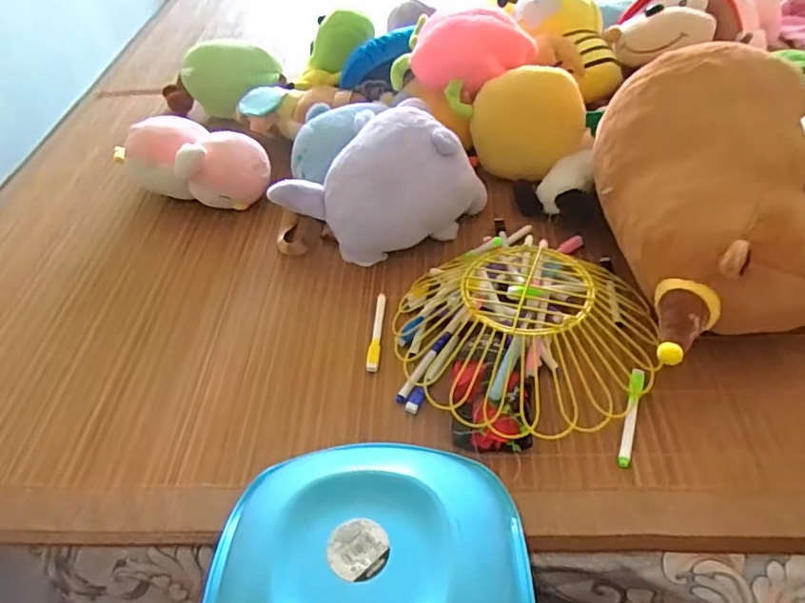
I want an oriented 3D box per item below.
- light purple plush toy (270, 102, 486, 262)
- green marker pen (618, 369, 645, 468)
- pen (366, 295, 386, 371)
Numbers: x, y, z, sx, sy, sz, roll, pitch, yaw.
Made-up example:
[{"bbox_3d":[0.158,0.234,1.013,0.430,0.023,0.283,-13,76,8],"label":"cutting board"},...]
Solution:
[{"bbox_3d":[-0.024,-0.155,0.736,0.245,0.144,0.160,-32,53,-22],"label":"light purple plush toy"},{"bbox_3d":[0.227,0.114,0.554,0.013,0.012,0.108,15,51,17],"label":"green marker pen"},{"bbox_3d":[-0.029,0.032,0.651,0.013,0.012,0.119,2,48,6],"label":"pen"}]

